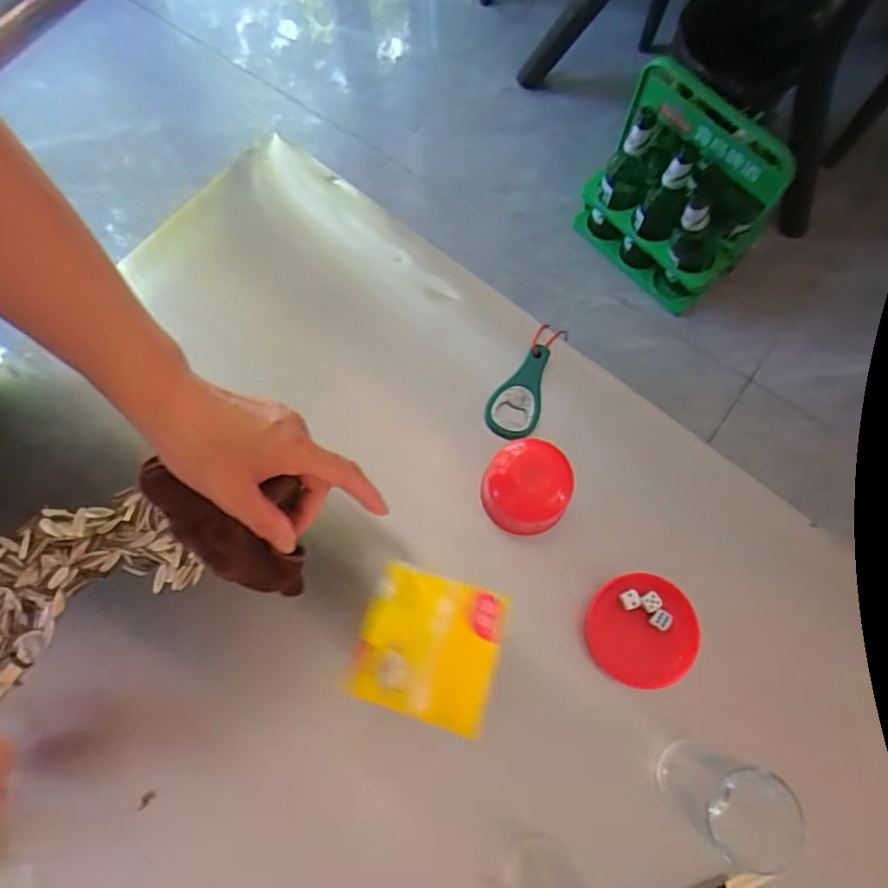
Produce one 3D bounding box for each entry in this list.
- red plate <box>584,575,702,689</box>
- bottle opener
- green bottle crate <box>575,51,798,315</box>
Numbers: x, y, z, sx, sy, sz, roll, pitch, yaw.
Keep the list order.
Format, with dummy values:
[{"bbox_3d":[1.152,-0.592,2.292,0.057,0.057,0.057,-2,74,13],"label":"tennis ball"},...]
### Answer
[{"bbox_3d":[0.151,0.142,0.467,0.078,0.016,0.080,2,76,-1],"label":"red plate"},{"bbox_3d":[0.073,-0.057,0.539,0.043,0.013,0.110,23,76,4],"label":"bottle opener"},{"bbox_3d":[0.370,-0.401,0.987,0.172,0.257,0.278,-40,80,-11],"label":"green bottle crate"}]

